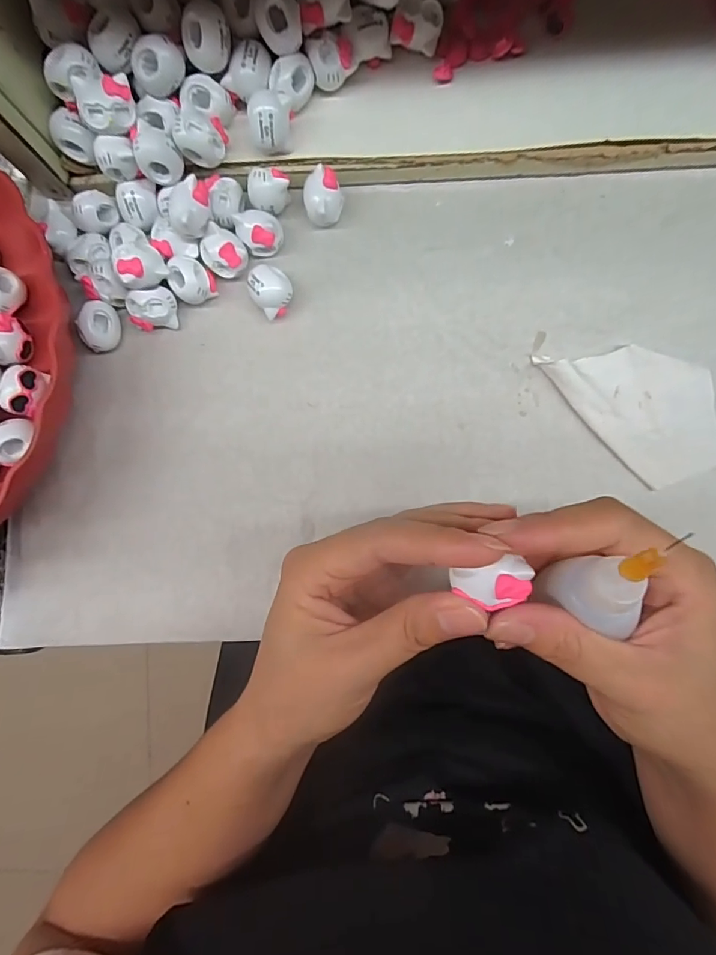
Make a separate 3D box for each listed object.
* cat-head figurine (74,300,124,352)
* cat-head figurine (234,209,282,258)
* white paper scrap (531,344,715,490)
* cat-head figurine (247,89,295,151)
[{"bbox_3d":[-0.140,-0.082,0.252,0.015,0.019,0.024,34,88,6],"label":"cat-head figurine"},{"bbox_3d":[-0.053,-0.132,0.252,0.022,0.020,0.018,-22,84,2],"label":"cat-head figurine"},{"bbox_3d":[0.149,-0.041,0.241,0.062,0.011,0.095,-37,84,0],"label":"white paper scrap"},{"bbox_3d":[-0.043,-0.177,0.235,0.021,0.023,0.018,-3,85,4],"label":"cat-head figurine"}]

